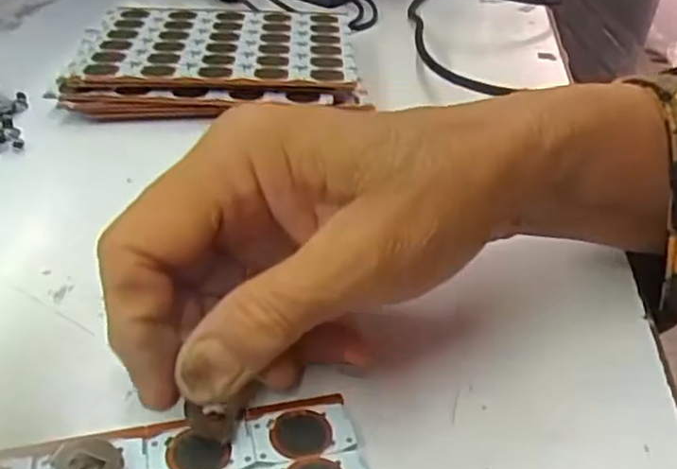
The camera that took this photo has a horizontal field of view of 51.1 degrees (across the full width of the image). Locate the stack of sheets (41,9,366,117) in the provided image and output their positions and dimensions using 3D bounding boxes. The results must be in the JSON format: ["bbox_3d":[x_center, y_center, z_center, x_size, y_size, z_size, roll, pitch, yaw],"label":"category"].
[{"bbox_3d":[-0.072,-0.101,0.414,0.158,0.022,0.119,1,35,-5],"label":"stack of sheets"}]

